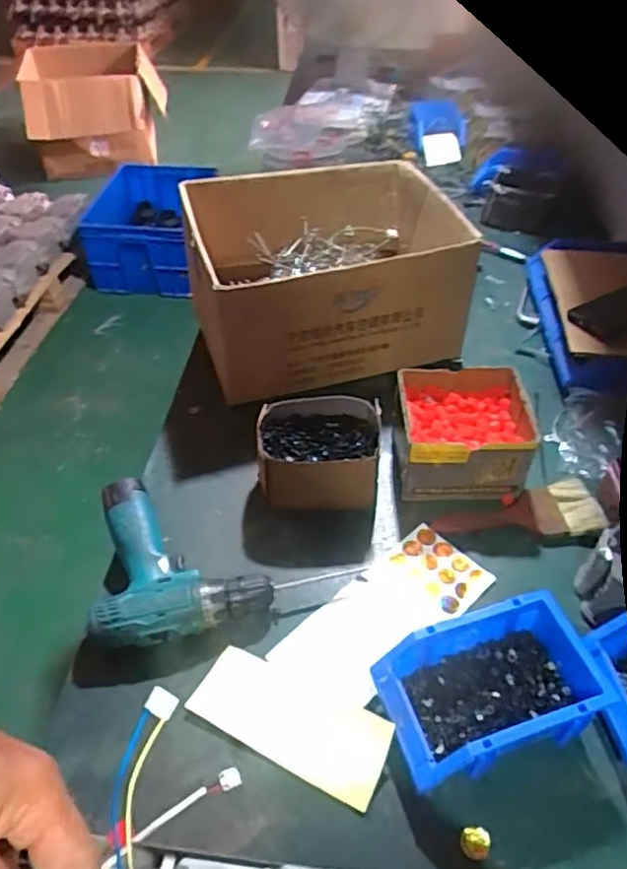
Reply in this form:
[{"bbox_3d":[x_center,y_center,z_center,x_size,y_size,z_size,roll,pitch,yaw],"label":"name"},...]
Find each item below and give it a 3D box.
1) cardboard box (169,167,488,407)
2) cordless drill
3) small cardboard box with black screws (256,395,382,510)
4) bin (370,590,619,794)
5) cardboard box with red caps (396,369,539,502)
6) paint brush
[{"bbox_3d":[0.015,-0.247,0.946,0.396,0.195,0.312,-15,47,-14],"label":"cardboard box"},{"bbox_3d":[-0.098,0.126,0.691,0.275,0.050,0.192,-7,46,-7],"label":"cordless drill"},{"bbox_3d":[0.004,0.025,0.760,0.150,0.086,0.116,2,46,2],"label":"small cardboard box with black screws"},{"bbox_3d":[0.163,0.229,0.565,0.196,0.076,0.115,-13,47,-12],"label":"bin"},{"bbox_3d":[0.181,0.001,0.773,0.155,0.093,0.143,1,46,1],"label":"cardboard box with red caps"},{"bbox_3d":[0.238,0.091,0.737,0.193,0.020,0.075,-4,46,-4],"label":"paint brush"}]

